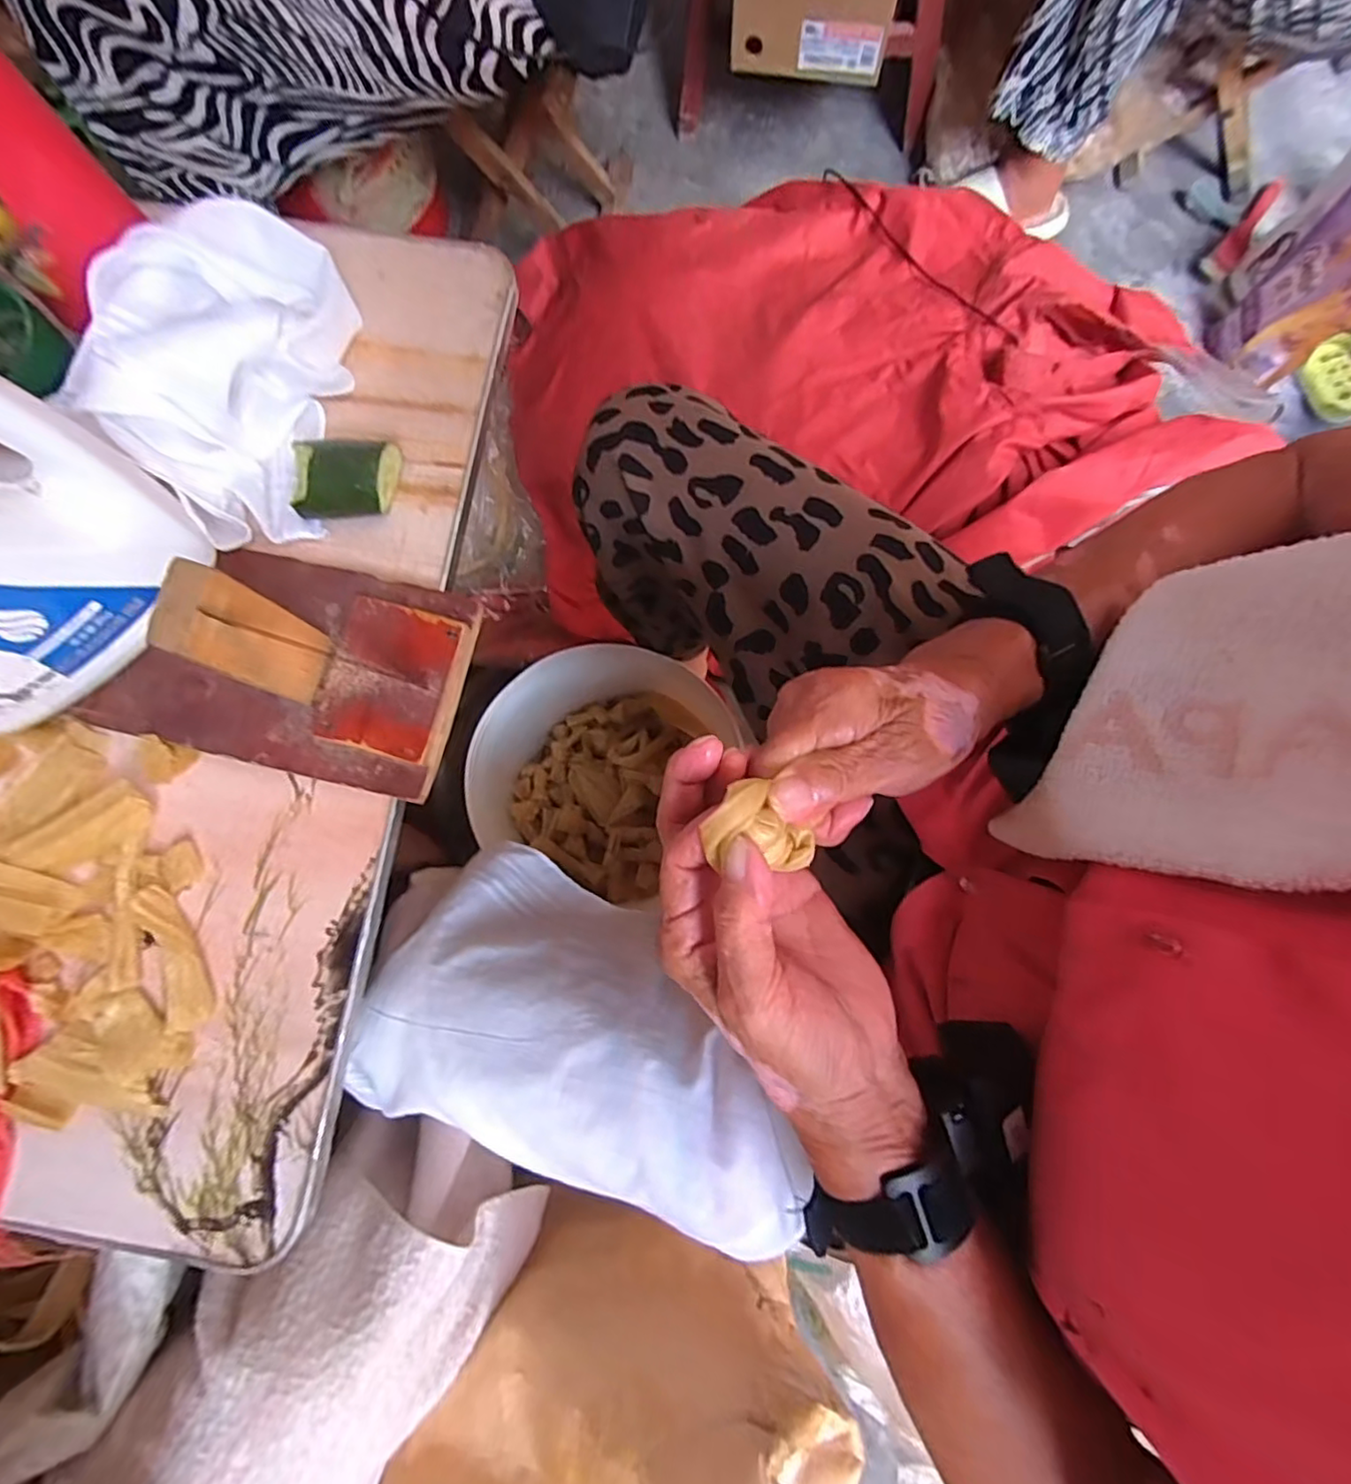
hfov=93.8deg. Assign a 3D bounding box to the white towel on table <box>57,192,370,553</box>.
[{"bbox_3d":[-0.258,-0.212,0.360,0.112,0.072,0.181,6,79,1],"label":"white towel on table"}]

